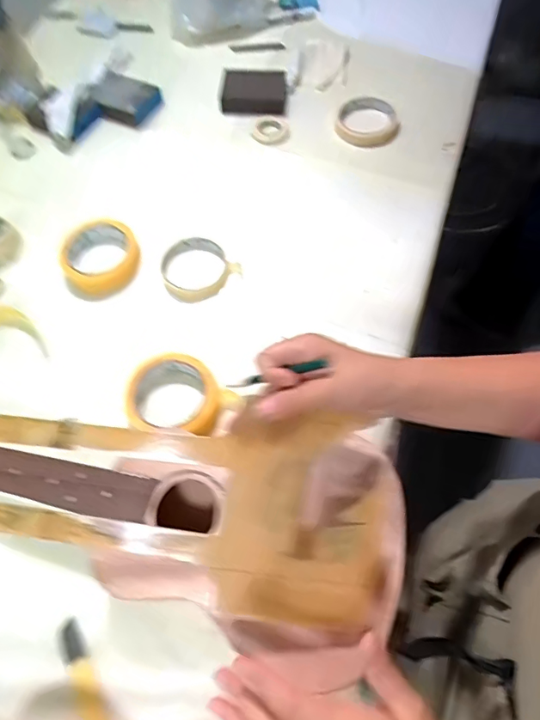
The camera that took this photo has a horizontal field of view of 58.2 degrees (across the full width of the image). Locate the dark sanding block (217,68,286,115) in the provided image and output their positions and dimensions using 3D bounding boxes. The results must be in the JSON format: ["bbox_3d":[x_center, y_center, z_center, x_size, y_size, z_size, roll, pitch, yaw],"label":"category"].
[{"bbox_3d":[-0.026,-0.406,0.730,0.097,0.023,0.074,2,64,3],"label":"dark sanding block"}]

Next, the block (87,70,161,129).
[{"bbox_3d":[-0.227,-0.402,0.744,0.115,0.020,0.083,21,67,12],"label":"block"}]

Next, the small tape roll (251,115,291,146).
[{"bbox_3d":[0.003,-0.336,0.715,0.055,0.019,0.046,26,68,14],"label":"small tape roll"}]

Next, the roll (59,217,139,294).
[{"bbox_3d":[-0.213,-0.134,0.609,0.093,0.037,0.093,-1,64,2],"label":"roll"}]

